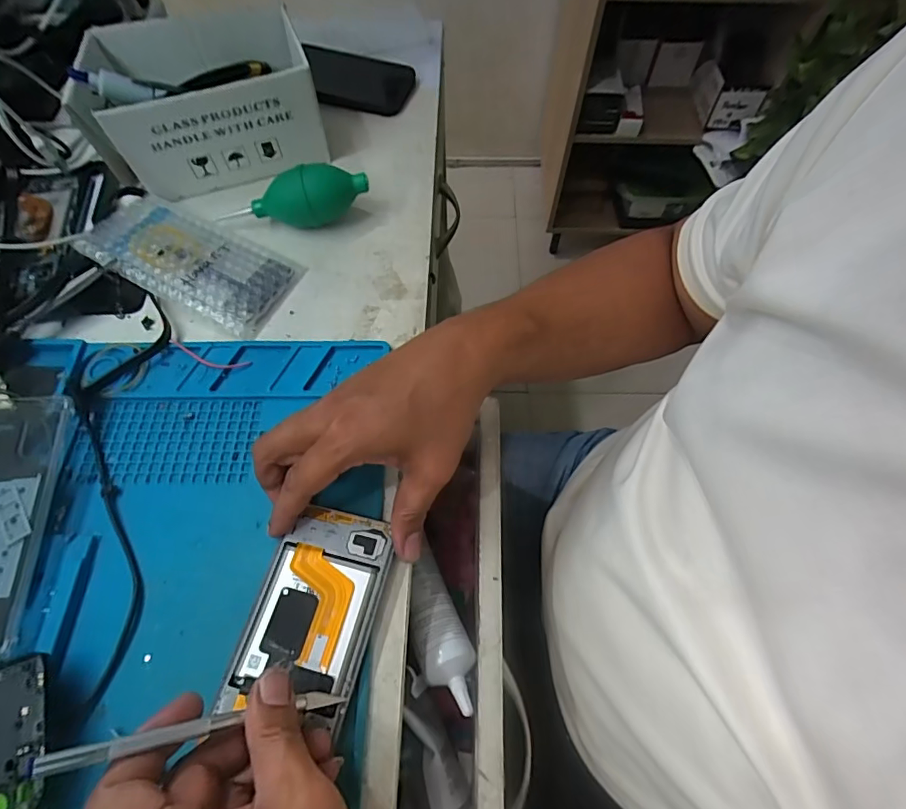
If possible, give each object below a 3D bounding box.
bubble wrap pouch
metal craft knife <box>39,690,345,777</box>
[{"bbox_3d":[-0.234,-0.132,0.431,0.200,0.020,0.090,26,66,13],"label":"bubble wrap pouch"},{"bbox_3d":[-0.115,0.154,0.239,0.133,0.006,0.008,11,54,-39],"label":"metal craft knife"}]

